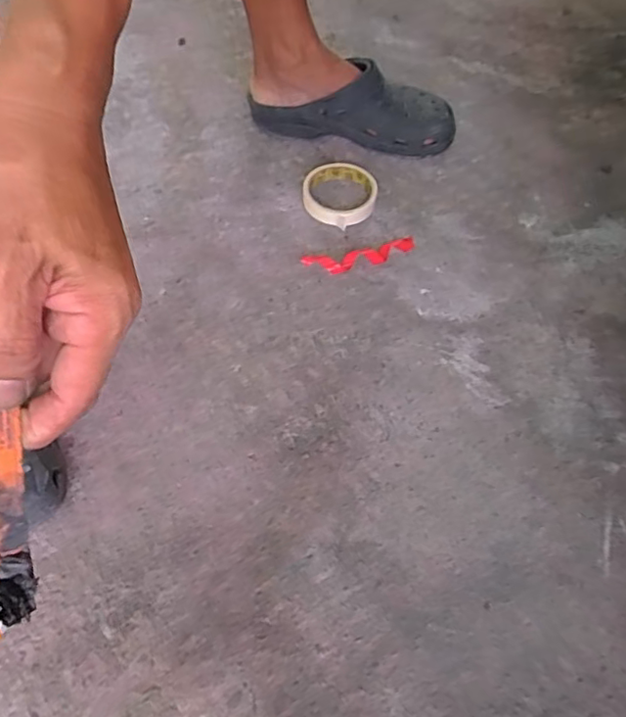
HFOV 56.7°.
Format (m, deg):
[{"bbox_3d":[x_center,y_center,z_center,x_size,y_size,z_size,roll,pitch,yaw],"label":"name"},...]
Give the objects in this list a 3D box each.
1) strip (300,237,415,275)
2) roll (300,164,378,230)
[{"bbox_3d":[0.054,-0.116,0.654,0.131,0.013,0.034,-12,57,-9],"label":"strip"},{"bbox_3d":[0.032,-0.198,0.703,0.088,0.022,0.092,1,56,-1],"label":"roll"}]

